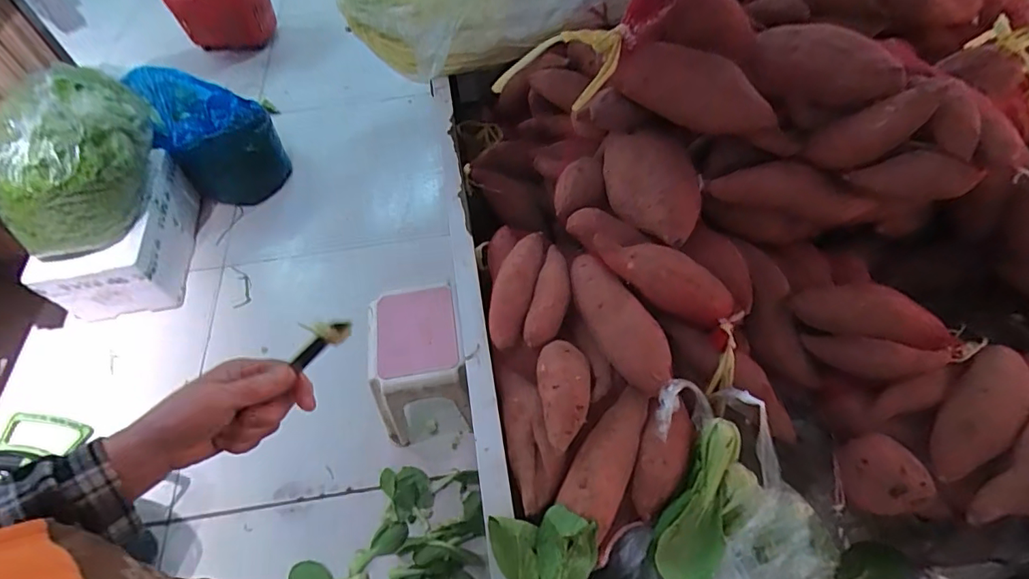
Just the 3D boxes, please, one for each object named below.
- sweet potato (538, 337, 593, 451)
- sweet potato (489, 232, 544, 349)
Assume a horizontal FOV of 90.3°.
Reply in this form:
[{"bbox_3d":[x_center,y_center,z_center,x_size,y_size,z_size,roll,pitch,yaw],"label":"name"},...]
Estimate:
[{"bbox_3d":[0.055,0.107,0.542,0.057,0.048,0.123,-4,56,2],"label":"sweet potato"},{"bbox_3d":[0.003,-0.013,0.642,0.048,0.040,0.186,10,57,10],"label":"sweet potato"}]

